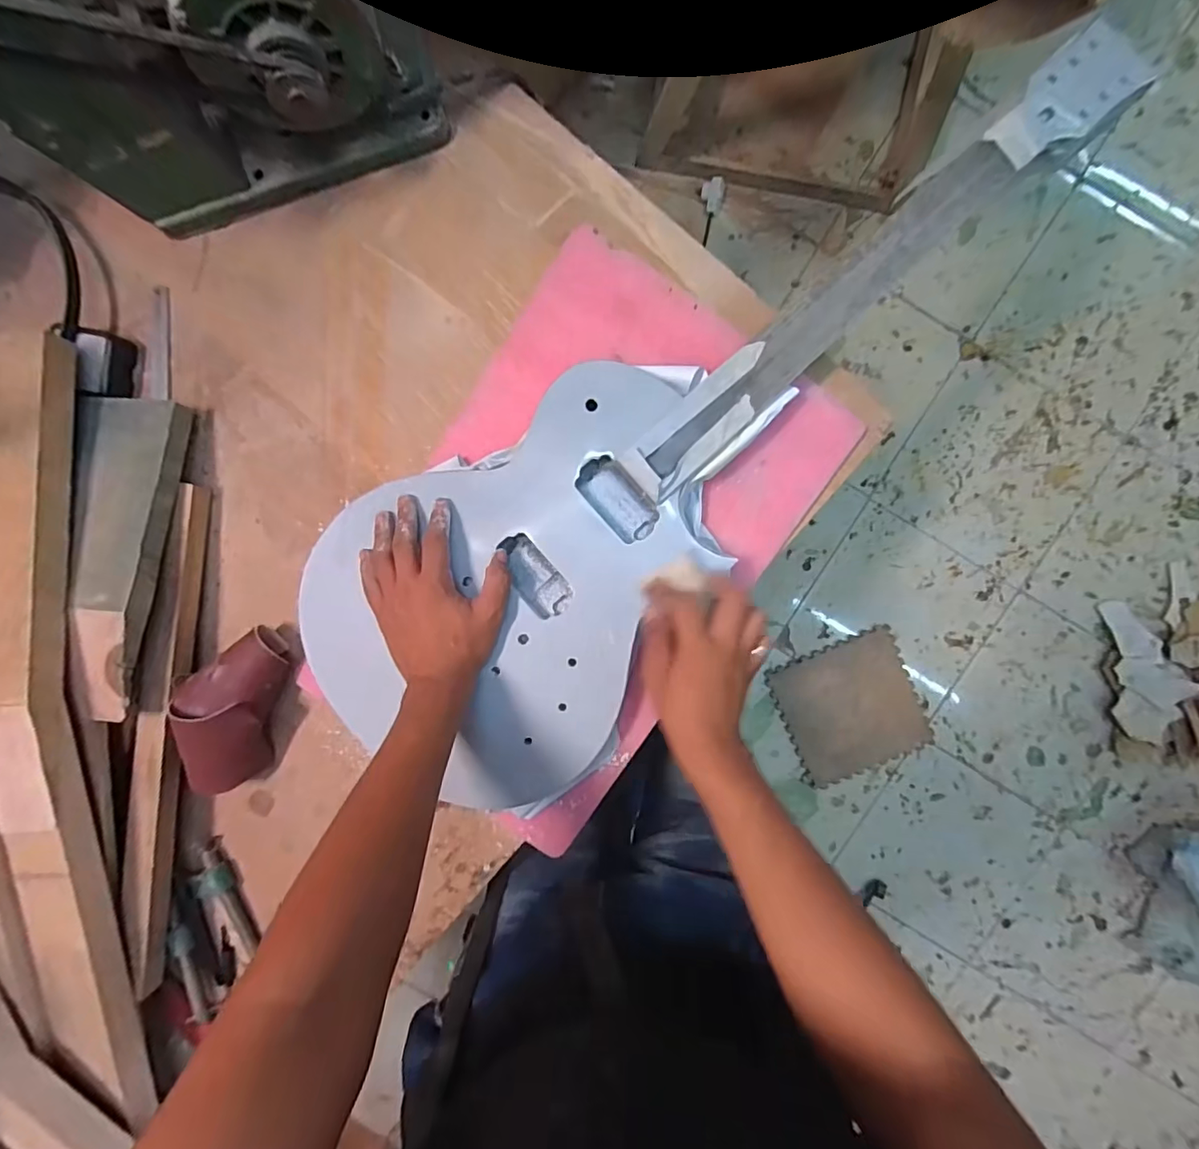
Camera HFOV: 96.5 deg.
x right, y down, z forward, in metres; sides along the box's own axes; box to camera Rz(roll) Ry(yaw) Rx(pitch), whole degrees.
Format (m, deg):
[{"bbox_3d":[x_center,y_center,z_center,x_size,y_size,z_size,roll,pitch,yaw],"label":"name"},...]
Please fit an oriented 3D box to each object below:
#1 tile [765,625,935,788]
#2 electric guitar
[{"bbox_3d":[0.583,0.310,1.246,0.305,0.011,0.302,-24,91,5],"label":"tile"},{"bbox_3d":[0.104,-0.165,0.487,0.890,0.050,0.312,-44,89,3],"label":"electric guitar"}]

